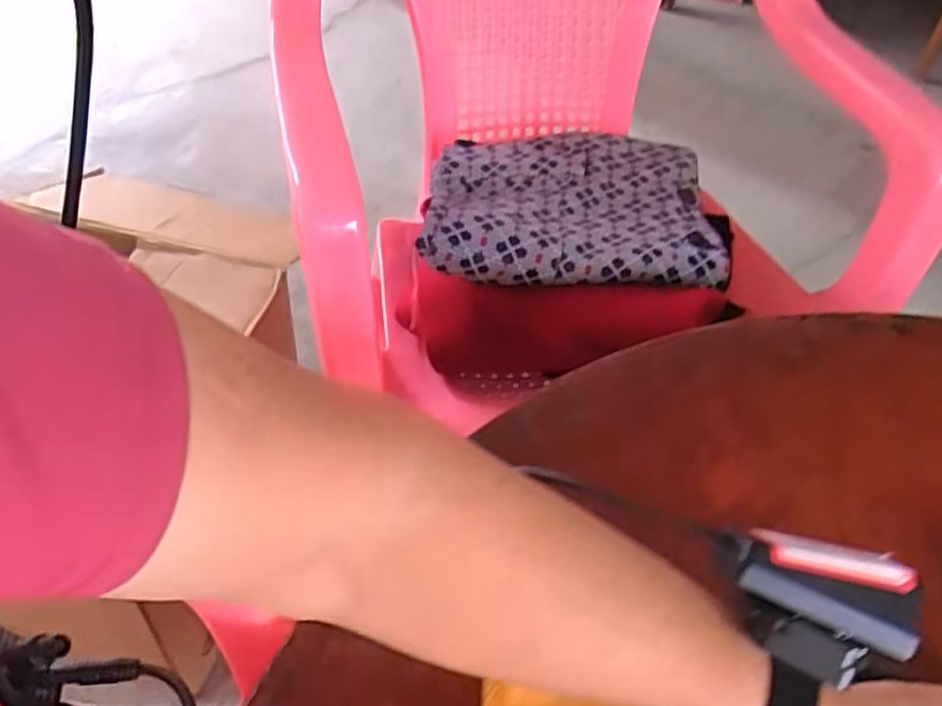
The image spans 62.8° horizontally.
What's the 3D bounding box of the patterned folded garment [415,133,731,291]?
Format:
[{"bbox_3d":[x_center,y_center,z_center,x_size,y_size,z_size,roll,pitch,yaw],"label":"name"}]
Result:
[{"bbox_3d":[0.087,-0.138,0.674,0.254,0.039,0.208,3,48,-4],"label":"patterned folded garment"}]

